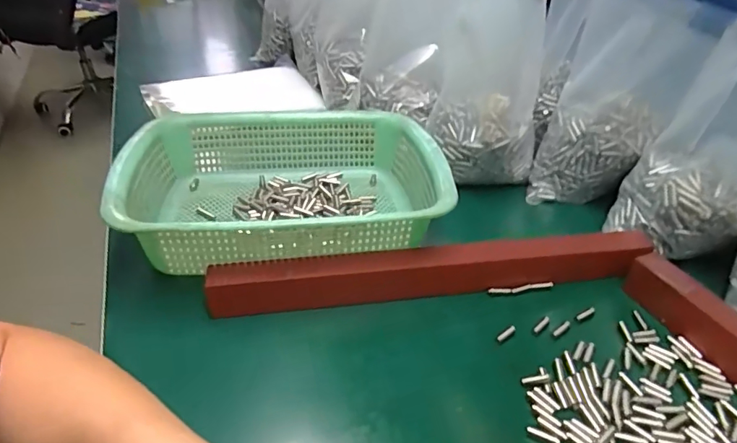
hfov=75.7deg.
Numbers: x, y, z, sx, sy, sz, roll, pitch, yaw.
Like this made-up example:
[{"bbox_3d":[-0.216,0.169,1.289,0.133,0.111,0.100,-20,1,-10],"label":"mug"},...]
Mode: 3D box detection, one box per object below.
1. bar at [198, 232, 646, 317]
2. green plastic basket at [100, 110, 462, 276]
[{"bbox_3d":[0.063,0.042,0.424,0.392,0.040,0.029,-5,38,-8],"label":"bar"},{"bbox_3d":[-0.078,-0.035,0.482,0.294,0.086,0.227,-6,38,-9],"label":"green plastic basket"}]

